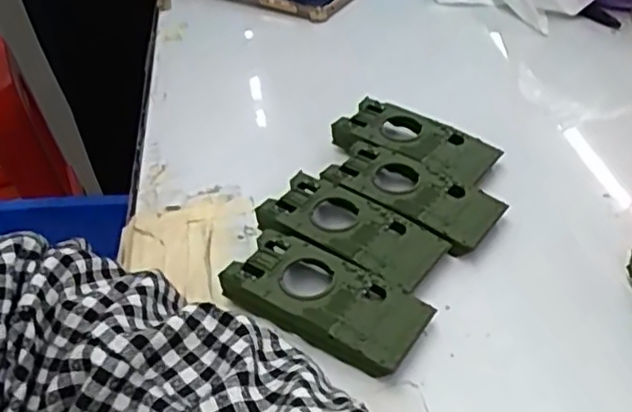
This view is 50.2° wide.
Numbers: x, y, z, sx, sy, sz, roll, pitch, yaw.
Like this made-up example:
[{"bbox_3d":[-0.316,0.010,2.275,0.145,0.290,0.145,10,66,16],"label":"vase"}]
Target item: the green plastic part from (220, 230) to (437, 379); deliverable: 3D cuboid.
[{"bbox_3d":[0.003,0.050,0.344,0.100,0.017,0.052,21,47,29],"label":"green plastic part"}]

